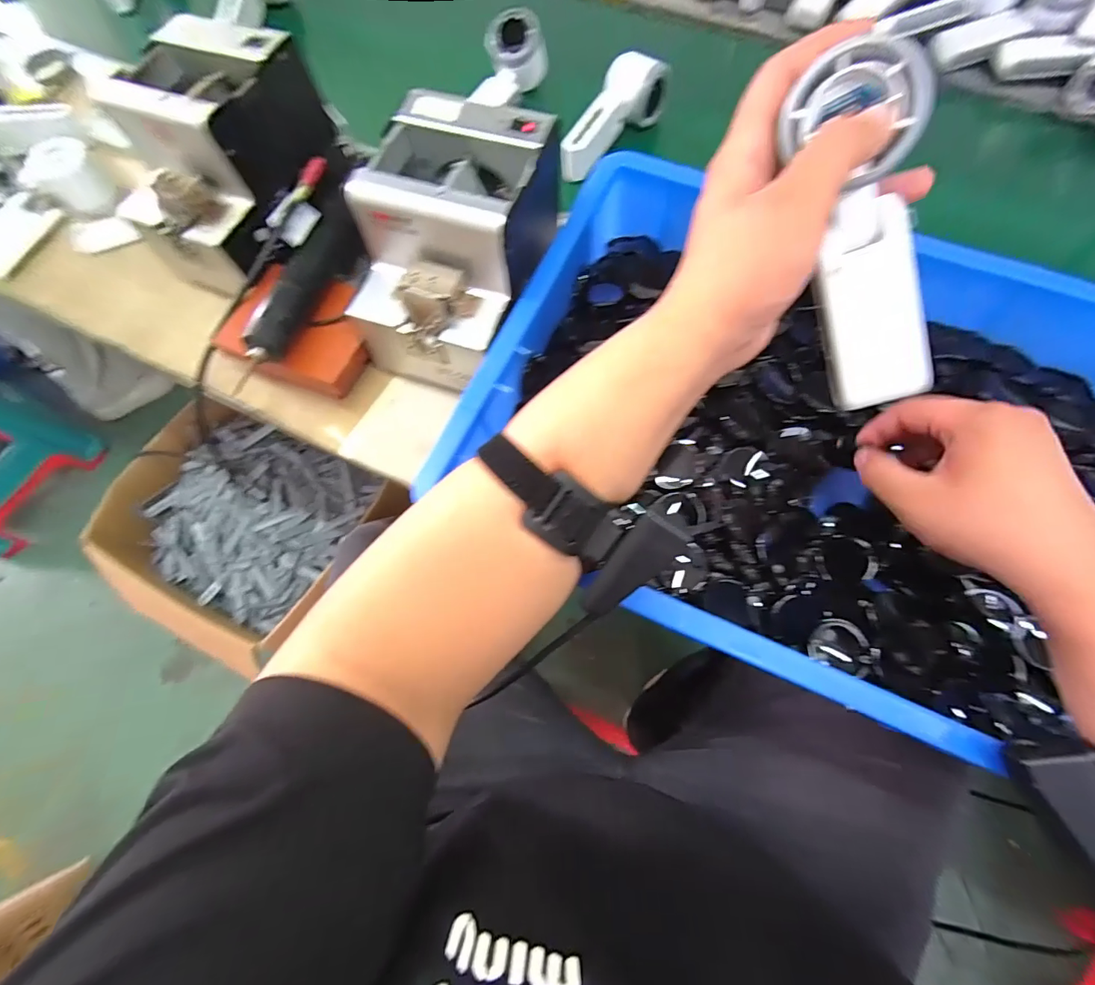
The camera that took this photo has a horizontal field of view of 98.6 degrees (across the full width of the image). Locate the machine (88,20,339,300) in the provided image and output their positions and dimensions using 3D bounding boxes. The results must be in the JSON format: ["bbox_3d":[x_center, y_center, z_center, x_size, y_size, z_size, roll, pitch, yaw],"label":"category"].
[{"bbox_3d":[-0.302,-0.312,0.433,0.143,0.116,0.184,29,73,11],"label":"machine"}]

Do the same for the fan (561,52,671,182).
[{"bbox_3d":[0.072,-0.423,0.536,0.065,0.052,0.153,31,73,12],"label":"fan"}]

